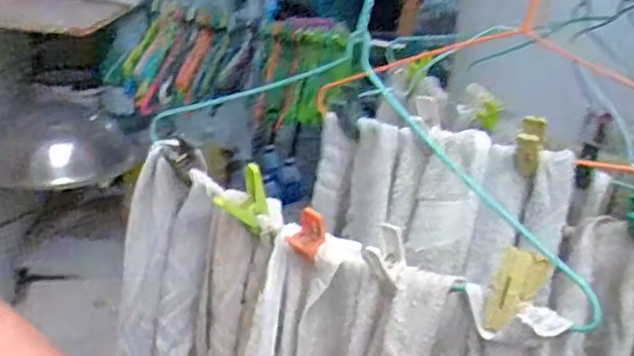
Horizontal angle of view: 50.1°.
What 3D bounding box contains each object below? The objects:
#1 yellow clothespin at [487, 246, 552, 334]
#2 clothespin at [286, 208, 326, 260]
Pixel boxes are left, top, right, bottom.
[{"bbox_3d":[0.136,0.079,0.473,0.026,0.061,0.019,27,-3,38],"label":"yellow clothespin"},{"bbox_3d":[-0.009,0.045,0.564,0.029,0.041,0.026,11,25,11],"label":"clothespin"}]

